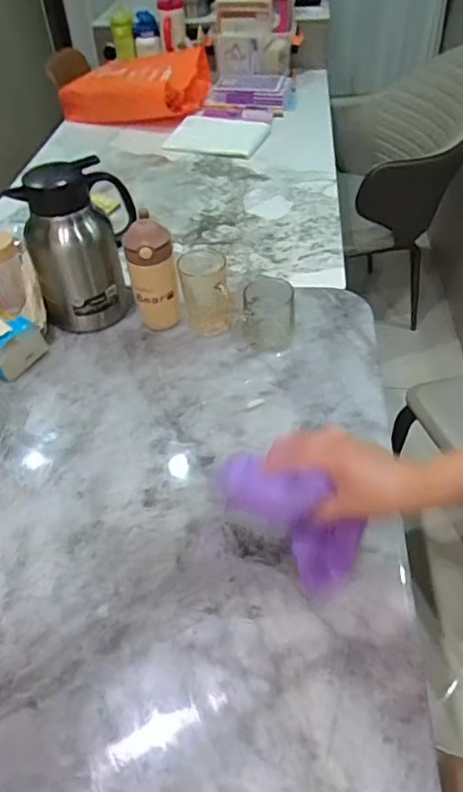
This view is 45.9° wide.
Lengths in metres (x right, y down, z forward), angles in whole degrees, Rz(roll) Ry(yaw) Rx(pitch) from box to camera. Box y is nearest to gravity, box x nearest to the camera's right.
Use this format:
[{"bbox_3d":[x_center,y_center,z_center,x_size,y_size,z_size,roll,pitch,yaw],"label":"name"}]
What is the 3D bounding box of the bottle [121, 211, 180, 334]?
[{"bbox_3d":[-0.123,-0.187,0.871,0.072,0.188,0.069,-11,46,-7],"label":"bottle"}]

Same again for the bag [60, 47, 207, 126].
[{"bbox_3d":[-0.277,-0.926,1.652,0.396,0.119,0.320,10,50,13],"label":"bag"}]

